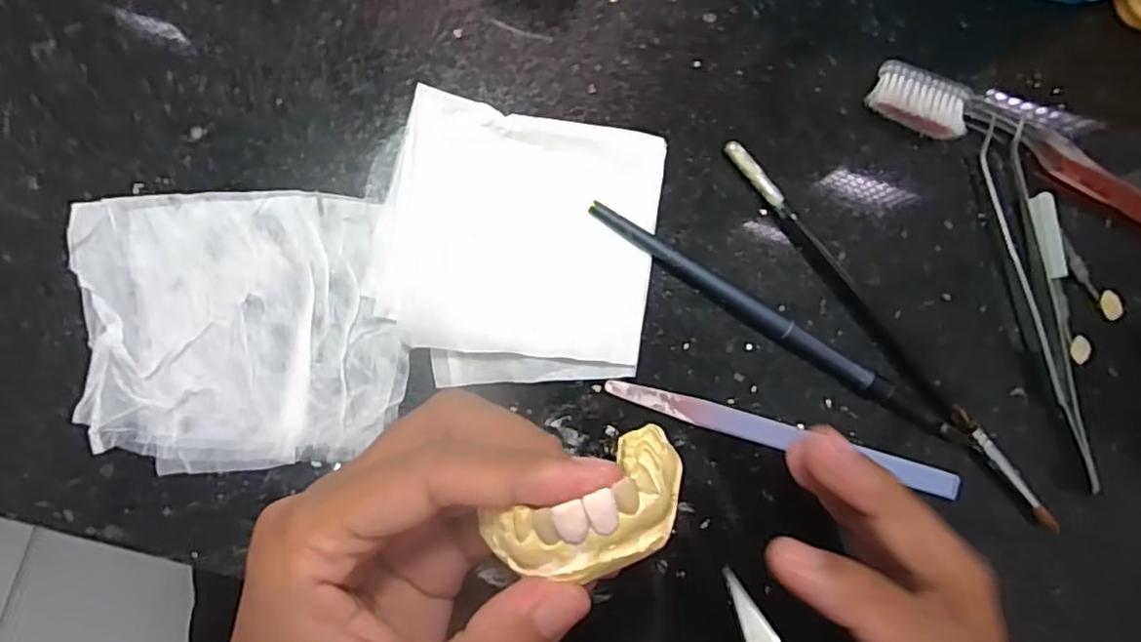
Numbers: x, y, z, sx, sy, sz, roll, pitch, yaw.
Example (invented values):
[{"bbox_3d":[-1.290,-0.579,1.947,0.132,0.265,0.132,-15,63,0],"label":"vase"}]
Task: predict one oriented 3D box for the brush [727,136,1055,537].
[{"bbox_3d":[0.121,0.006,0.242,0.007,0.008,0.186,-41,93,-7],"label":"brush"}]

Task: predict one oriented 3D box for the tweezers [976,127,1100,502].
[{"bbox_3d":[0.184,-0.007,0.248,0.017,0.009,0.139,-15,89,-8],"label":"tweezers"}]

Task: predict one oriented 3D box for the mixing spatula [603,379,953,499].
[{"bbox_3d":[0.079,0.043,0.237,0.137,0.005,0.009,17,85,-6],"label":"mixing spatula"}]

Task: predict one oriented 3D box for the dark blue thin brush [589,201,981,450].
[{"bbox_3d":[0.079,0.003,0.236,0.164,0.009,0.010,33,84,-5],"label":"dark blue thin brush"}]

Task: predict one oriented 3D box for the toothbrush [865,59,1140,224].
[{"bbox_3d":[0.199,-0.059,0.252,0.177,0.014,0.021,22,85,-6],"label":"toothbrush"}]

